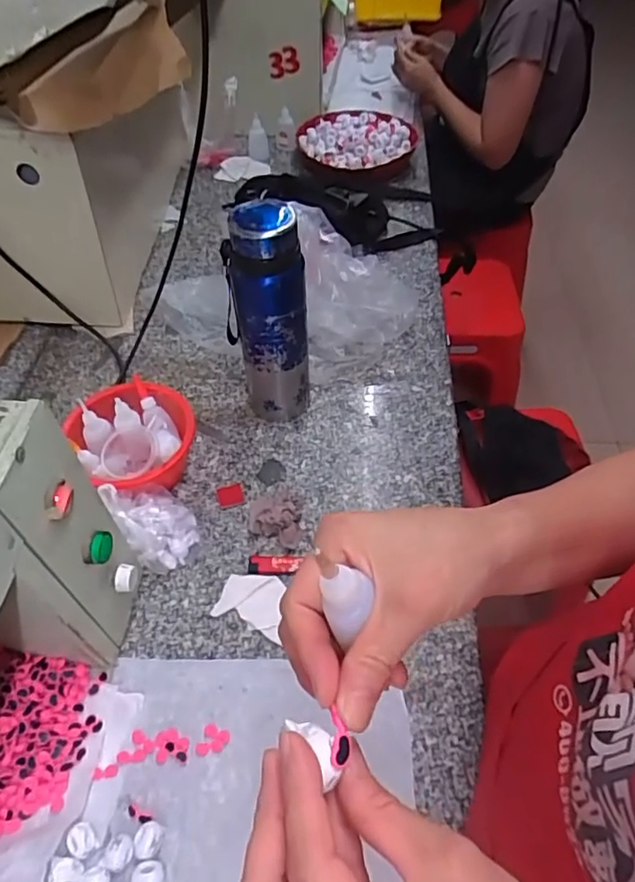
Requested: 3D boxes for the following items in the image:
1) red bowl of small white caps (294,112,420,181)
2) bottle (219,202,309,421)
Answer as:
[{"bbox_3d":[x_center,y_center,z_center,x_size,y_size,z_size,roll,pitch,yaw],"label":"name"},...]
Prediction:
[{"bbox_3d":[0.075,-0.584,1.123,0.209,0.053,0.209,0,52,0],"label":"red bowl of small white caps"},{"bbox_3d":[-0.057,-0.131,0.665,0.087,0.273,0.067,-6,52,-5],"label":"bottle"}]

